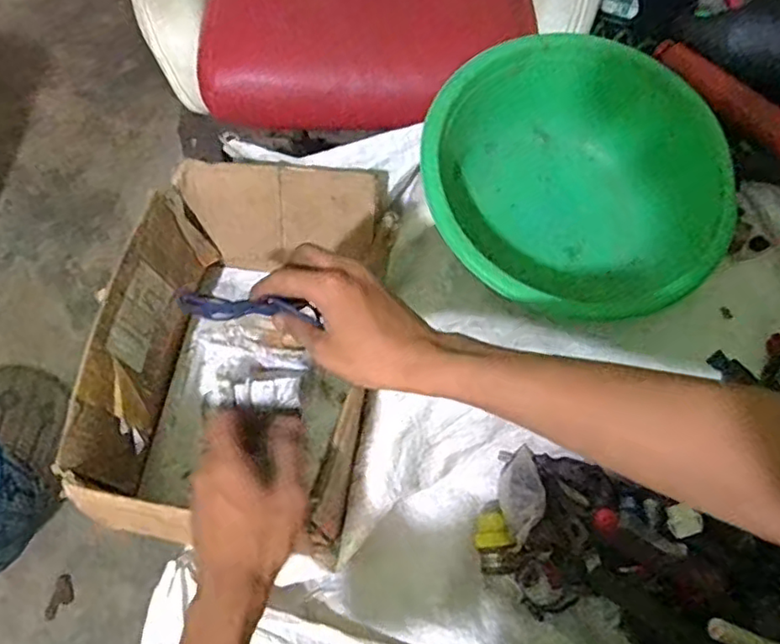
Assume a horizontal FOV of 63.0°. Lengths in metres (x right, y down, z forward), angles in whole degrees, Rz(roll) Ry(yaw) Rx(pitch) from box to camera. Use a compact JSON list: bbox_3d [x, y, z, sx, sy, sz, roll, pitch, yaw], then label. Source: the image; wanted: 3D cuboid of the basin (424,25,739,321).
[{"bbox_3d":[0.159,-0.122,0.604,0.256,0.123,0.254,0,66,0],"label":"basin"}]

